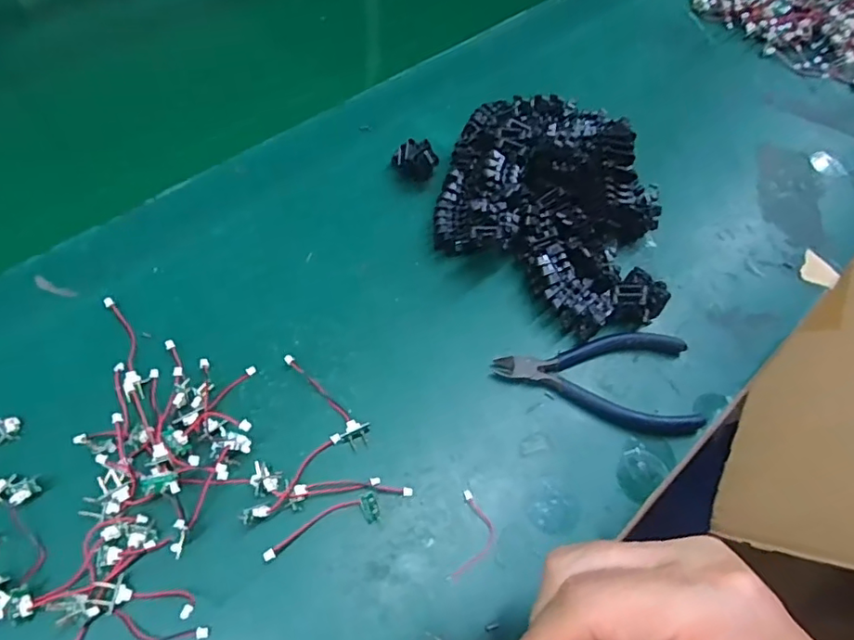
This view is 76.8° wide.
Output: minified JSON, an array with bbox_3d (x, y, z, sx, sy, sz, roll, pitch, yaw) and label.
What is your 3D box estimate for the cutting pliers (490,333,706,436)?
[{"bbox_3d":[0.099,0.031,0.320,0.117,0.011,0.060,10,60,0],"label":"cutting pliers"}]

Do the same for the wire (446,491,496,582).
[{"bbox_3d":[0.024,0.109,0.270,0.019,0.004,0.044,14,60,2],"label":"wire"}]

